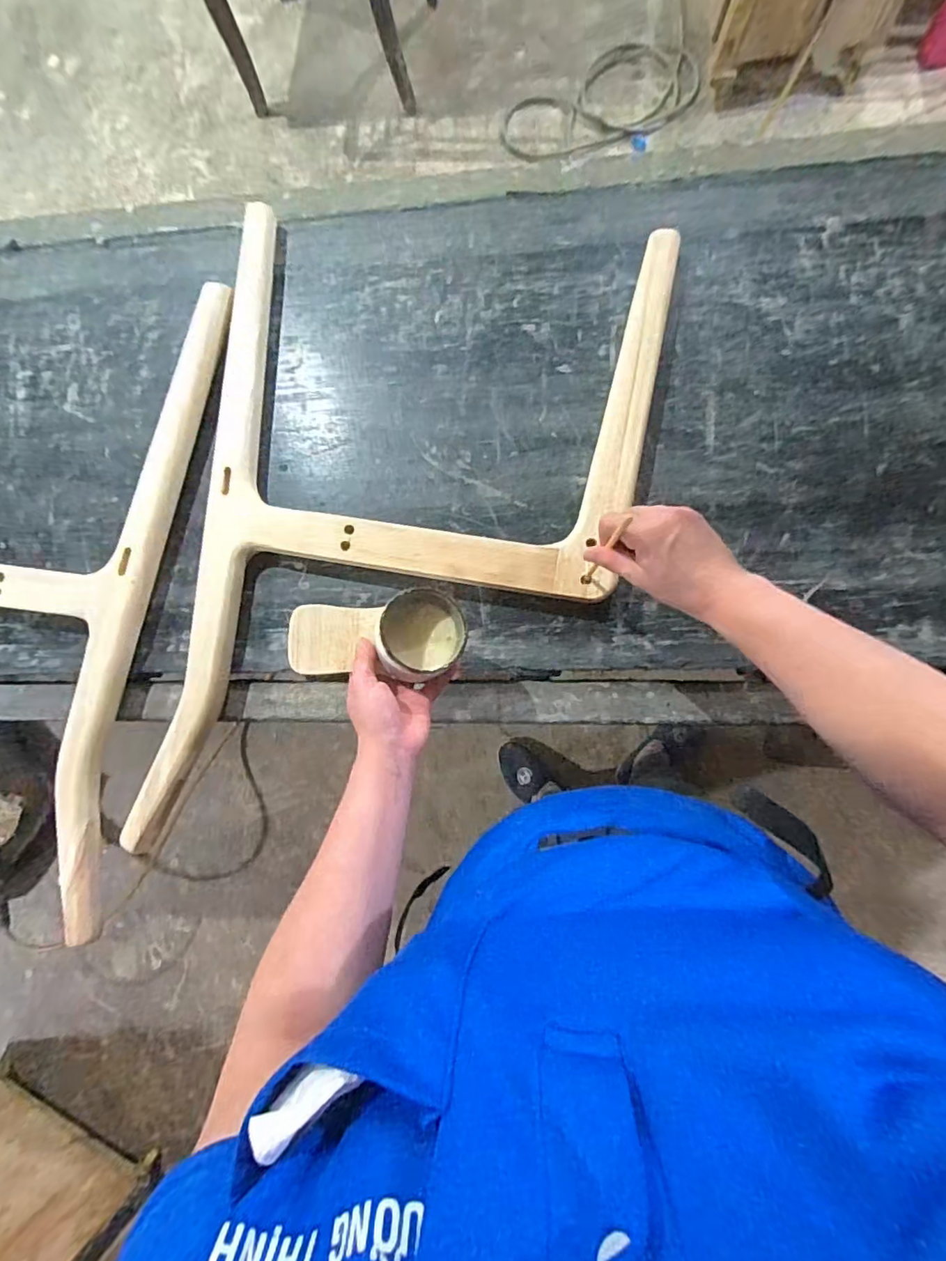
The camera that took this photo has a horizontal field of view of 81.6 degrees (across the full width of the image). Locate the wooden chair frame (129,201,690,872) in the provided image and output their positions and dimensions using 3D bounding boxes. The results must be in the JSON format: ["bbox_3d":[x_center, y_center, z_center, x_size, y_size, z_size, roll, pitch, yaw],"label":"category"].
[{"bbox_3d":[-0.076,-0.106,0.616,0.509,0.034,0.726,8,85,7],"label":"wooden chair frame"}]

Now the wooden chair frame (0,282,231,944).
[{"bbox_3d":[-0.618,-0.077,0.679,0.538,0.038,0.759,9,85,7],"label":"wooden chair frame"}]

